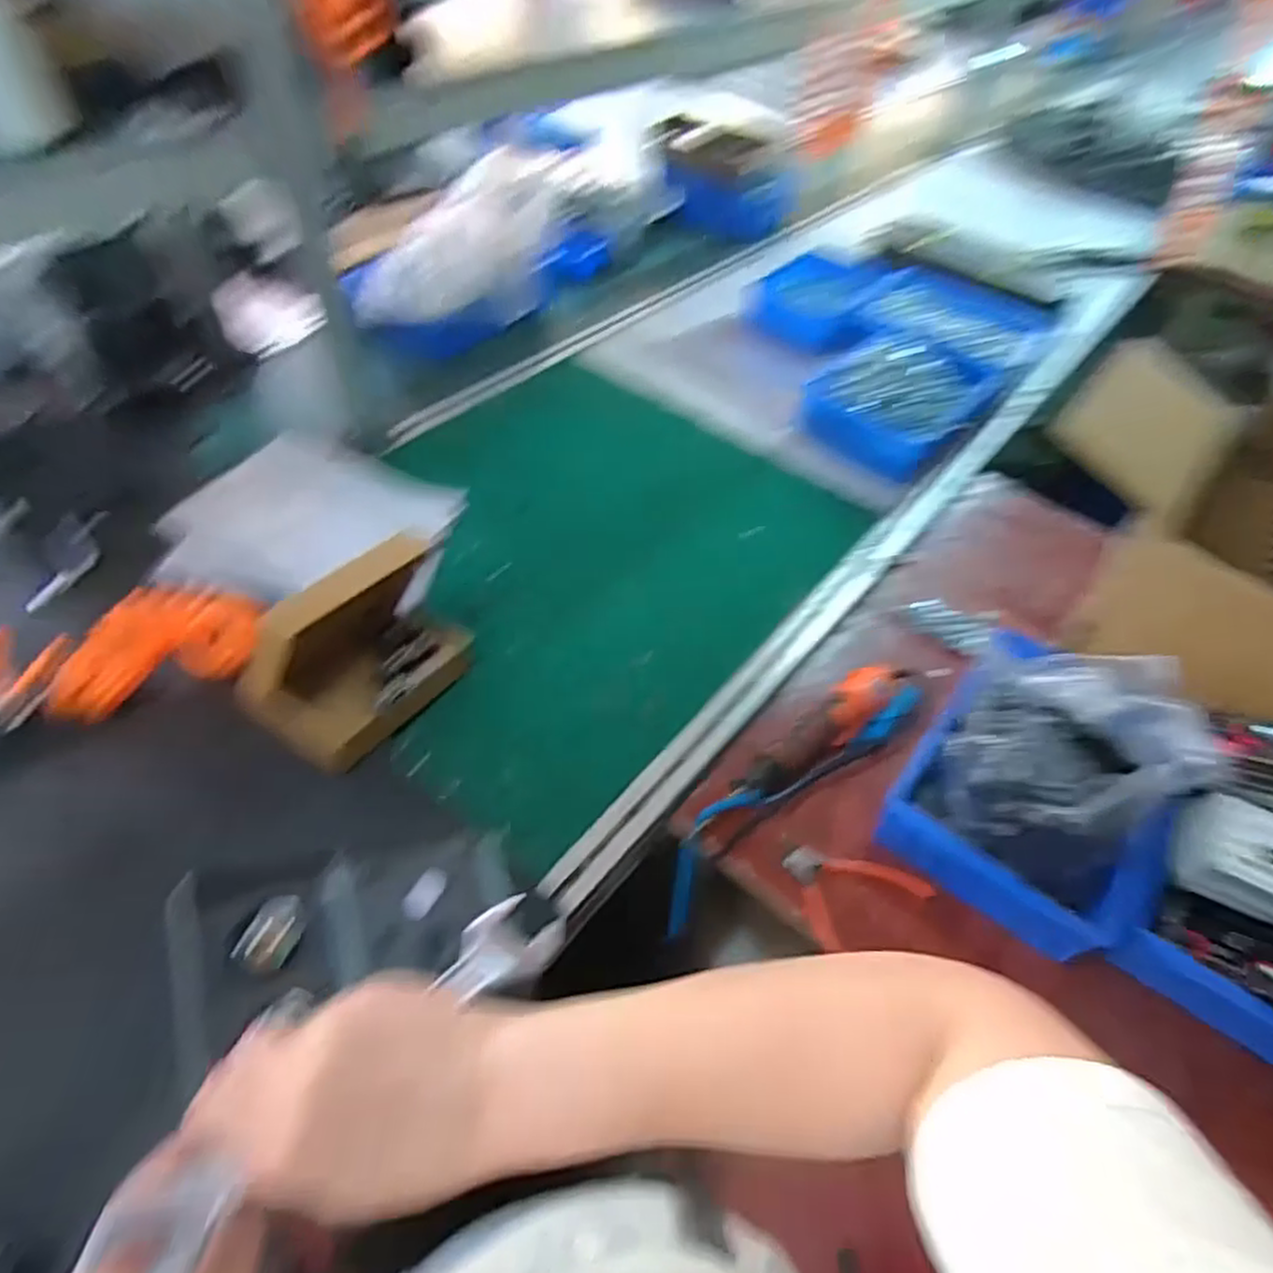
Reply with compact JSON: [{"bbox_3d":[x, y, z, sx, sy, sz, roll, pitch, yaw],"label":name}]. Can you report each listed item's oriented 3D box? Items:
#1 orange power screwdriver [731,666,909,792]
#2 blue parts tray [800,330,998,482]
[{"bbox_3d":[0.200,0.098,0.778,0.245,0.048,0.051,-32,60,-28],"label":"orange power screwdriver"},{"bbox_3d":[0.412,-0.378,1.129,0.207,0.077,0.281,36,55,22],"label":"blue parts tray"}]

